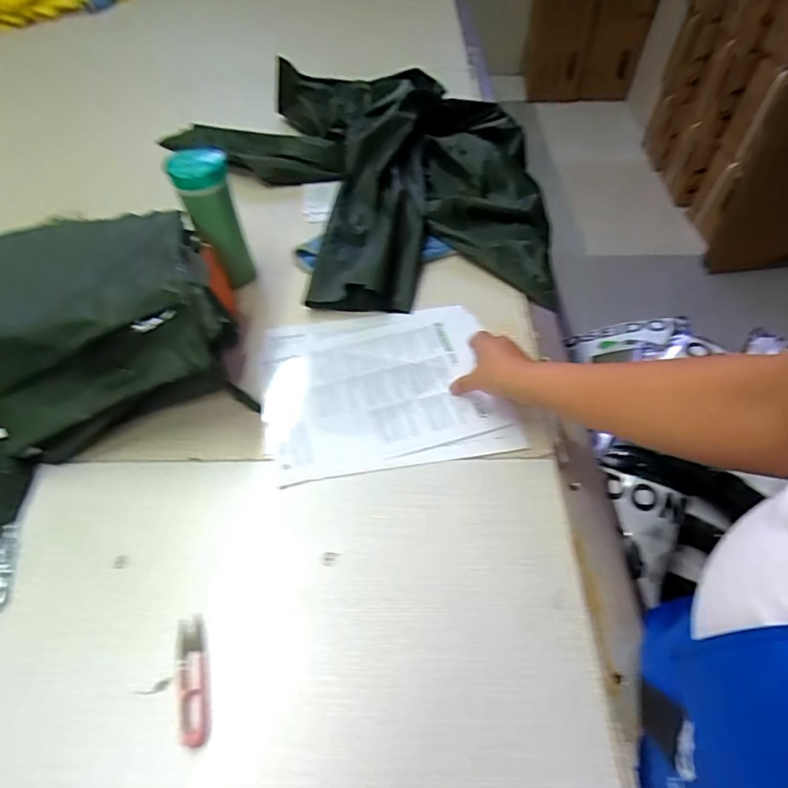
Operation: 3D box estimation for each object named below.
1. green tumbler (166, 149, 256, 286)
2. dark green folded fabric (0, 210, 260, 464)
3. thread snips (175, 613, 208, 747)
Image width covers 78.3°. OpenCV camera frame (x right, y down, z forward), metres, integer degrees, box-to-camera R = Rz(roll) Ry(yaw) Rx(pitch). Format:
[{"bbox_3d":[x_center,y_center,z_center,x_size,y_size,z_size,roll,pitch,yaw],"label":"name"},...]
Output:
[{"bbox_3d":[-0.250,-0.240,0.687,0.078,0.185,0.070,-22,56,-14],"label":"green tumbler"},{"bbox_3d":[-0.372,-0.084,0.597,0.321,0.148,0.297,-18,55,-11],"label":"dark green folded fabric"},{"bbox_3d":[-0.180,0.249,0.426,0.026,0.009,0.102,-14,54,-8],"label":"thread snips"}]

